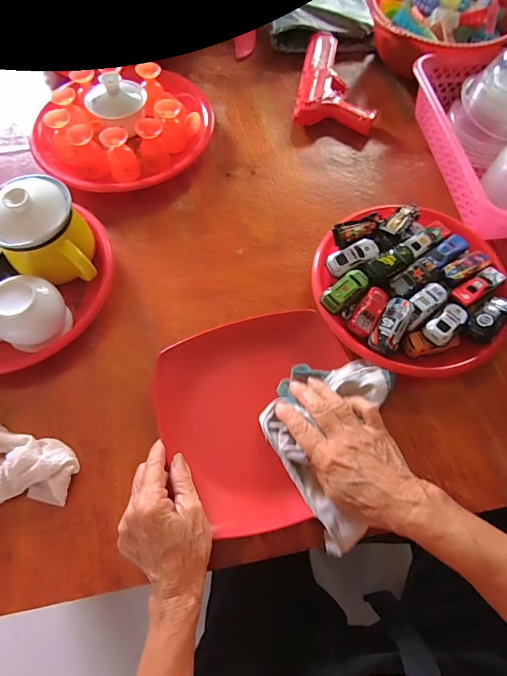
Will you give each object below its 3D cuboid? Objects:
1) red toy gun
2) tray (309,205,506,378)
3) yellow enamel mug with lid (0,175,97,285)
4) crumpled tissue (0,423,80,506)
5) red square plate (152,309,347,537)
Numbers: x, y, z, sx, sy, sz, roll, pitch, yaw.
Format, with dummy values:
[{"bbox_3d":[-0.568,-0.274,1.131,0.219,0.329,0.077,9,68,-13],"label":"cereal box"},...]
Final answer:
[{"bbox_3d":[0.136,-0.407,0.614,0.122,0.034,0.195,9,66,4],"label":"red toy gun"},{"bbox_3d":[0.185,-0.060,0.451,0.212,0.047,0.213,0,66,0],"label":"tray"},{"bbox_3d":[-0.237,-0.111,0.436,0.093,0.109,0.102,-14,67,-7],"label":"yellow enamel mug with lid"},{"bbox_3d":[-0.227,0.126,0.370,0.102,0.035,0.069,13,67,5],"label":"crumpled tissue"},{"bbox_3d":[0.012,0.074,0.400,0.200,0.020,0.206,-22,68,-10],"label":"red square plate"}]

